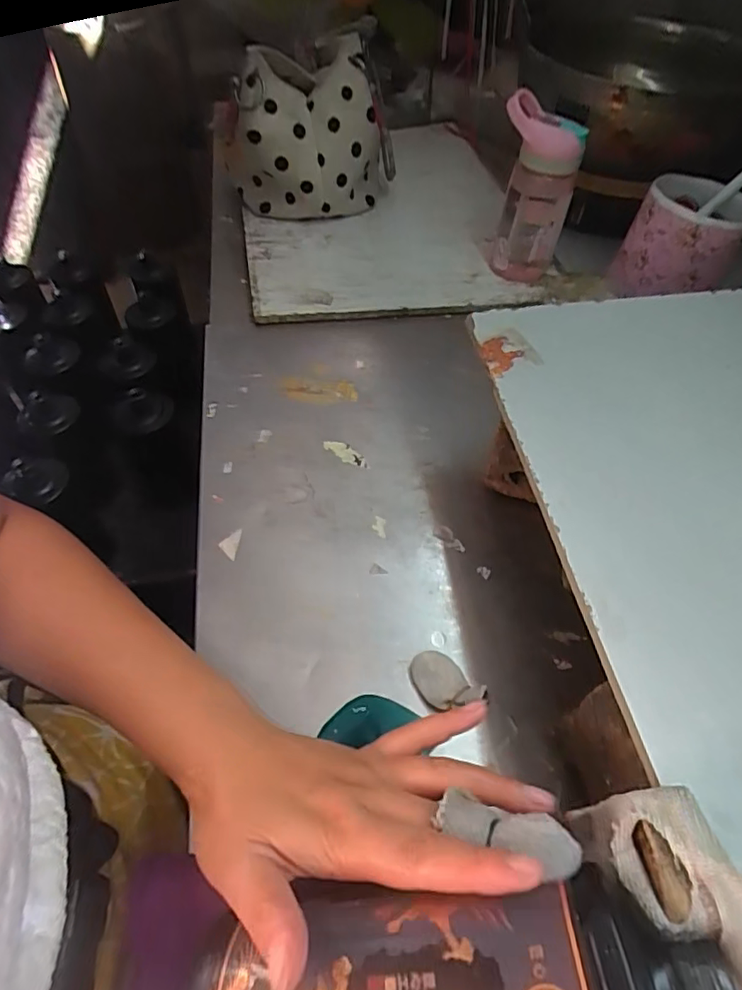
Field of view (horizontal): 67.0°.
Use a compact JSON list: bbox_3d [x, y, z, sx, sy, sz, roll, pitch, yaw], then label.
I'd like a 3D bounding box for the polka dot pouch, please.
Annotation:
[{"bbox_3d":[-0.078,-0.422,0.673,0.196,0.172,0.124,-3,54,-5],"label":"polka dot pouch"}]

